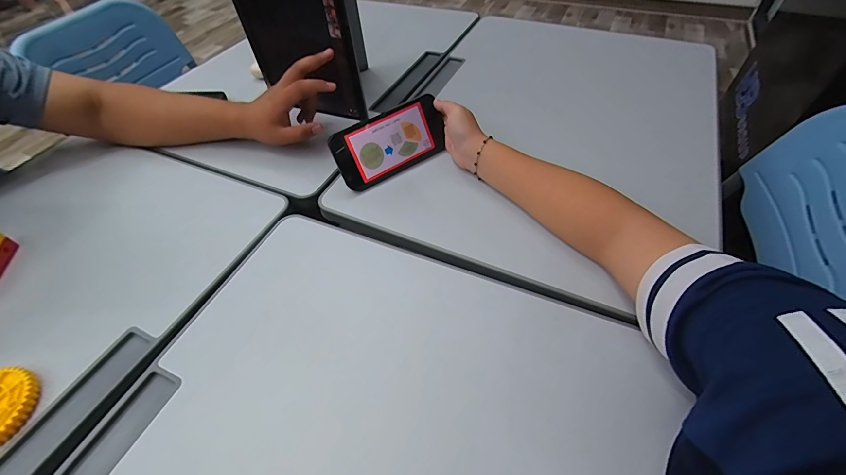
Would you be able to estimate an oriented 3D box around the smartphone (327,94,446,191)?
[{"bbox_3d":[-0.045,-0.135,0.519,0.165,0.083,0.011,-31,26,-20],"label":"smartphone"}]

